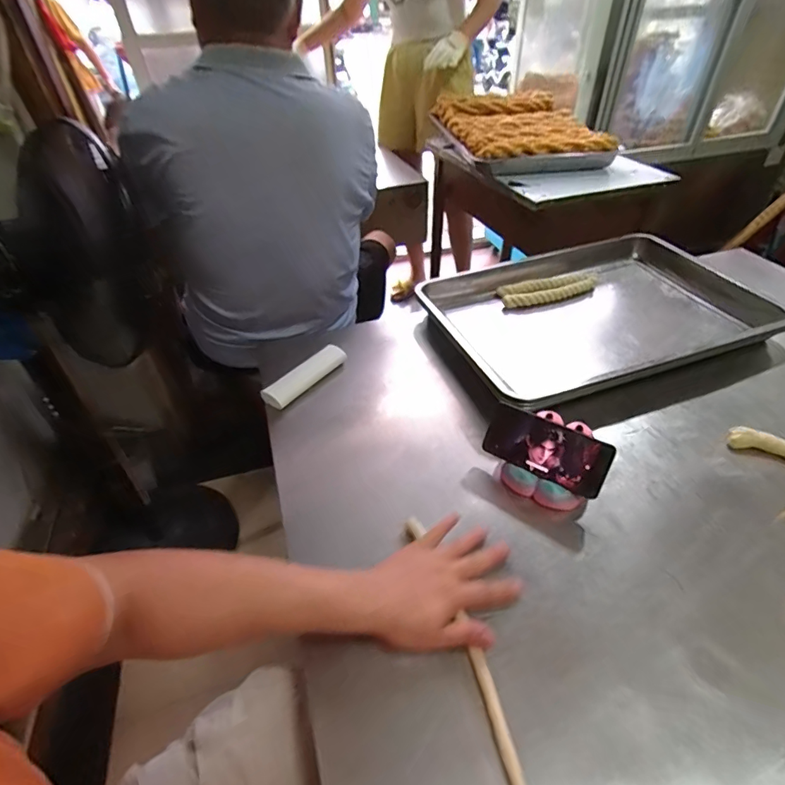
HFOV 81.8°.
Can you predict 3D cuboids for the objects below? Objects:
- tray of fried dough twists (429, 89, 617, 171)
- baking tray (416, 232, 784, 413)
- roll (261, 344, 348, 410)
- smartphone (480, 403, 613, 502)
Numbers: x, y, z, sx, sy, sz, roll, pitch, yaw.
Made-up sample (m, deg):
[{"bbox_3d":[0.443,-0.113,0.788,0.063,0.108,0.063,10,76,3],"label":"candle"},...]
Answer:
[{"bbox_3d":[0.337,-0.747,1.270,0.359,0.084,0.544,-7,43,-6],"label":"tray of fried dough twists"},{"bbox_3d":[0.395,-0.162,0.878,0.603,0.060,0.408,-13,44,-12],"label":"baking tray"},{"bbox_3d":[-0.147,-0.025,0.777,0.044,0.039,0.164,26,50,27],"label":"roll"},{"bbox_3d":[0.200,0.076,0.594,0.153,0.072,0.008,23,9,26],"label":"smartphone"}]

